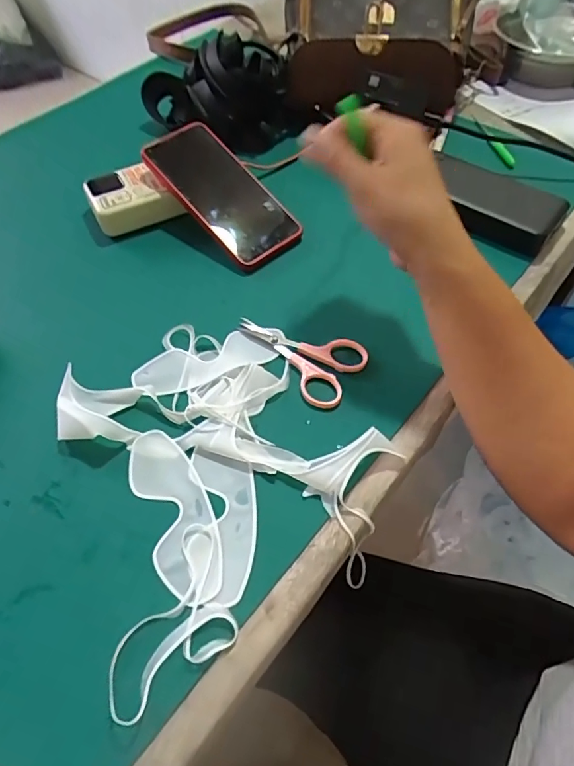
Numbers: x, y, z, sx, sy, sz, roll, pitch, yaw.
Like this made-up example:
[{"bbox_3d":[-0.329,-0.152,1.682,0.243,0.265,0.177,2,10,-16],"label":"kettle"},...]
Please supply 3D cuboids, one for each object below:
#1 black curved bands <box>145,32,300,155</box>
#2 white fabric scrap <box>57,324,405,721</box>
[{"bbox_3d":[-0.082,-0.332,0.583,0.117,0.085,0.149,-38,60,-21],"label":"black curved bands"},{"bbox_3d":[-0.049,0.045,0.359,0.199,0.025,0.233,-24,56,-13],"label":"white fabric scrap"}]

